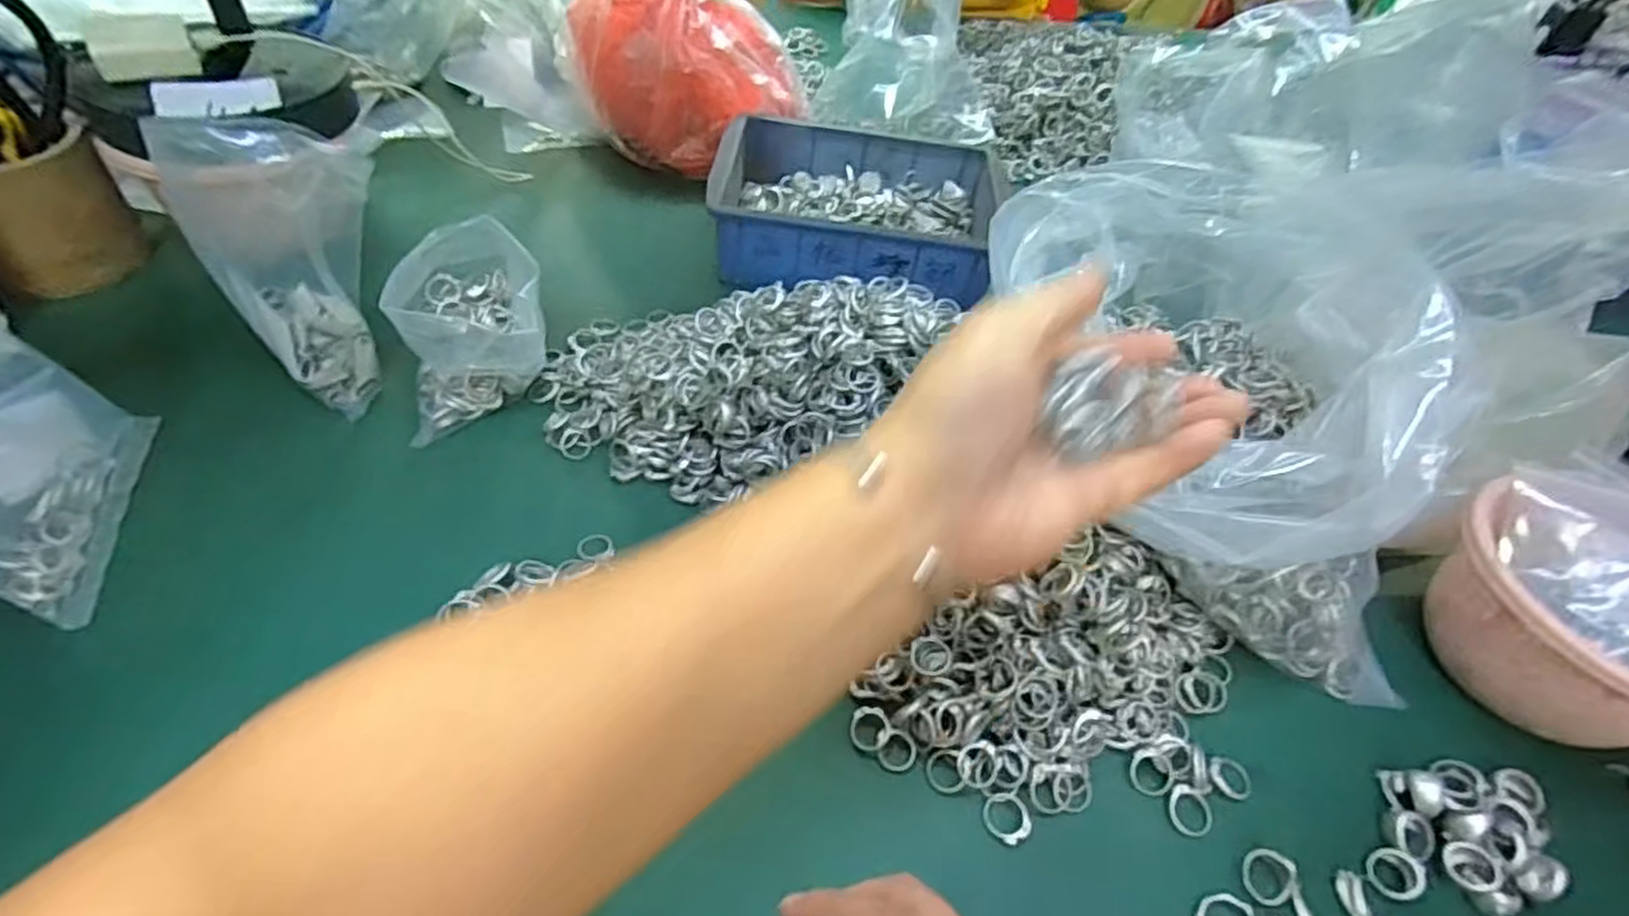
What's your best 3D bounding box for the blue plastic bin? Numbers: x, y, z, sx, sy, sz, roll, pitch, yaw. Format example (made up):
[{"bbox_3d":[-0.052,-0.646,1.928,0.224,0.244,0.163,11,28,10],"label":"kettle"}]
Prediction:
[{"bbox_3d":[0.034,-0.219,0.653,0.222,0.072,0.181,7,47,-1],"label":"blue plastic bin"}]

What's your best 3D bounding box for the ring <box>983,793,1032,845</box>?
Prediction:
[{"bbox_3d":[0.091,0.170,0.355,0.020,0.006,0.022,4,47,-4],"label":"ring"}]

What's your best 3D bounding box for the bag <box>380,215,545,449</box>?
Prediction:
[{"bbox_3d":[-0.223,-0.084,0.479,0.096,0.097,0.090,-22,54,-26],"label":"bag"}]

